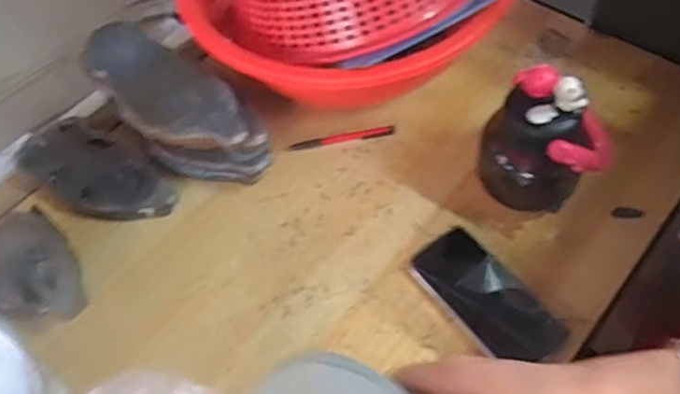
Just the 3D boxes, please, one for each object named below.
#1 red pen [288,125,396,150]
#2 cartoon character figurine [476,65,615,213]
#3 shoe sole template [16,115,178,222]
[{"bbox_3d":[0.003,-0.074,0.758,0.130,0.010,0.017,-6,58,0],"label":"red pen"},{"bbox_3d":[0.216,-0.066,0.617,0.116,0.147,0.113,32,66,23],"label":"cartoon character figurine"},{"bbox_3d":[-0.295,-0.027,0.737,0.211,0.009,0.094,32,73,16],"label":"shoe sole template"}]

